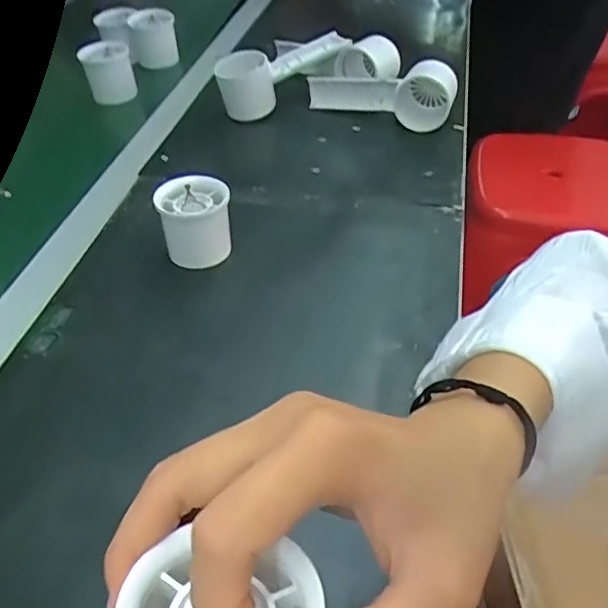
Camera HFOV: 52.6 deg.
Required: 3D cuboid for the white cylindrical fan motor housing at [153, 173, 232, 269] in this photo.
[{"bbox_3d":[-0.086,-0.067,0.489,0.053,0.054,0.050,-9,44,-7],"label":"white cylindrical fan motor housing"}]

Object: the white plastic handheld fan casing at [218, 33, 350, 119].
[{"bbox_3d":[-0.020,-0.251,0.664,0.063,0.059,0.151,29,51,28],"label":"white plastic handheld fan casing"}]

